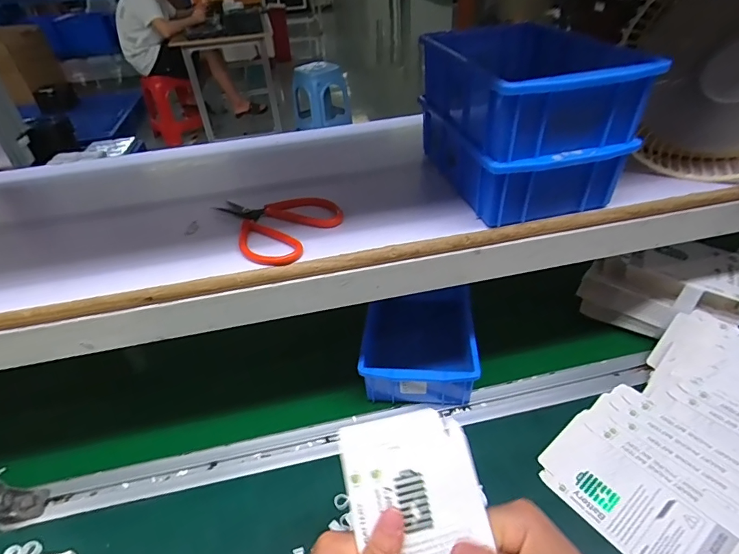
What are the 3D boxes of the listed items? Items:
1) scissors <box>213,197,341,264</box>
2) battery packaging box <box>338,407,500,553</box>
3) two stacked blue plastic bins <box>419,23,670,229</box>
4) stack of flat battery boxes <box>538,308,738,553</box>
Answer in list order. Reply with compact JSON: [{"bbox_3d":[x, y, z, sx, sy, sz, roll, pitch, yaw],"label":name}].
[{"bbox_3d":[-0.084,-0.055,0.408,0.096,0.011,0.119,-26,44,-25],"label":"scissors"},{"bbox_3d":[0.038,0.177,0.282,0.086,0.015,0.169,-9,66,-7],"label":"battery packaging box"},{"bbox_3d":[0.143,-0.151,0.411,0.133,0.115,0.182,-11,39,-9],"label":"two stacked blue plastic bins"},{"bbox_3d":[0.346,0.169,0.429,0.285,0.062,0.206,-27,45,-25],"label":"stack of flat battery boxes"}]

